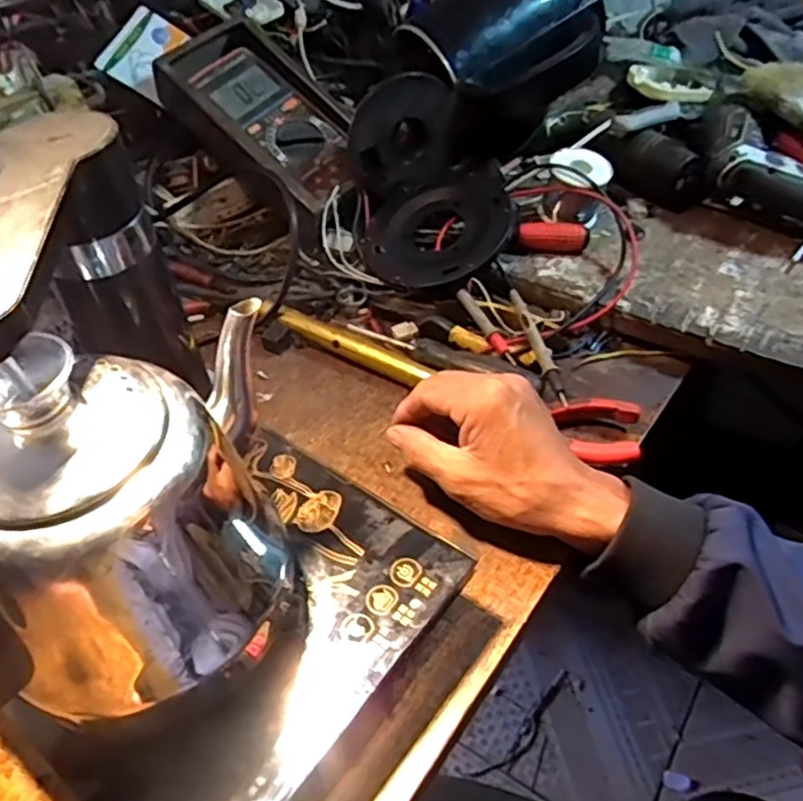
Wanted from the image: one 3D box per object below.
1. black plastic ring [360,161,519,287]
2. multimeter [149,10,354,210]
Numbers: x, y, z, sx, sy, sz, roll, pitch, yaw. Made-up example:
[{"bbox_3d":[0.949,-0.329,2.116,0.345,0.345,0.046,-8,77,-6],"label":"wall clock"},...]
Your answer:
[{"bbox_3d":[0.039,-0.148,0.588,0.144,0.019,0.123,-32,54,-1],"label":"black plastic ring"},{"bbox_3d":[-0.132,-0.270,0.657,0.229,0.049,0.117,45,65,7],"label":"multimeter"}]

